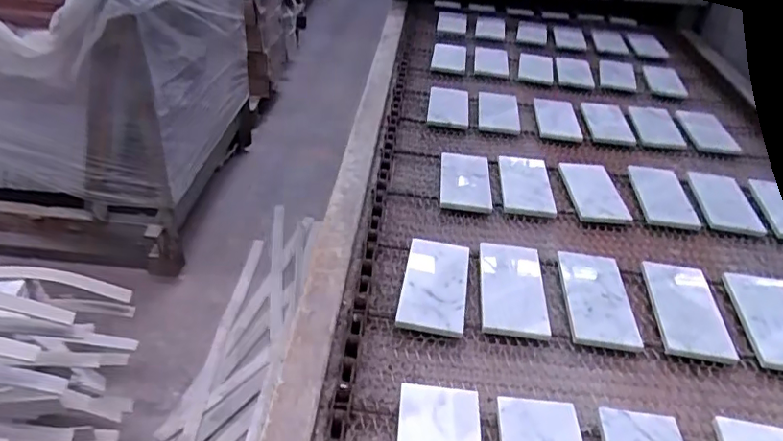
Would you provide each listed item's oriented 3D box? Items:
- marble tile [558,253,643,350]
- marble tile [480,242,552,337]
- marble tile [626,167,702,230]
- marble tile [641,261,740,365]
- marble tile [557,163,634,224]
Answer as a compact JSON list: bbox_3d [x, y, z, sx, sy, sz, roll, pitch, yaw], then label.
[{"bbox_3d":[0.257,0.094,0.715,0.076,0.011,0.172,-1,30,10],"label":"marble tile"},{"bbox_3d":[0.154,0.083,0.725,0.081,0.010,0.171,8,34,3],"label":"marble tile"},{"bbox_3d":[0.442,-0.045,0.929,0.083,0.014,0.169,2,36,12],"label":"marble tile"},{"bbox_3d":[0.368,0.107,0.714,0.078,0.018,0.159,-1,37,12],"label":"marble tile"},{"bbox_3d":[0.329,-0.052,0.929,0.086,0.013,0.179,6,34,1],"label":"marble tile"}]

